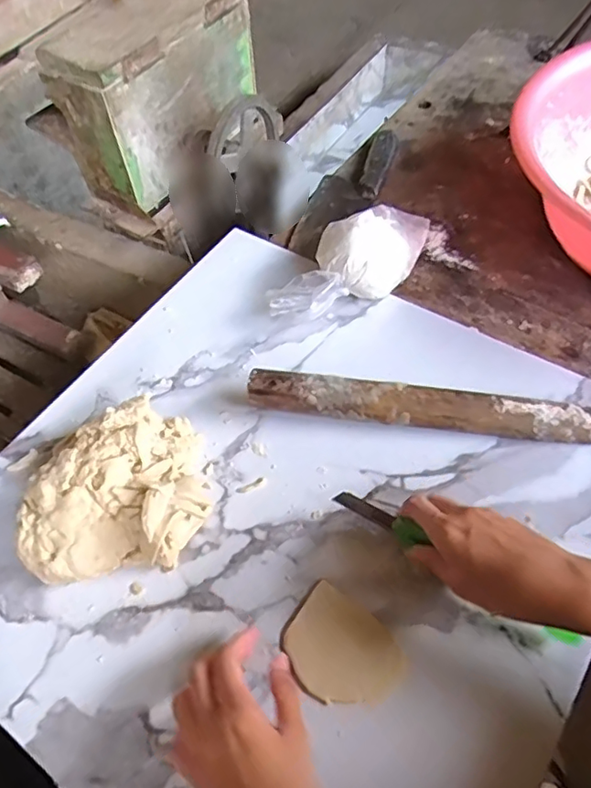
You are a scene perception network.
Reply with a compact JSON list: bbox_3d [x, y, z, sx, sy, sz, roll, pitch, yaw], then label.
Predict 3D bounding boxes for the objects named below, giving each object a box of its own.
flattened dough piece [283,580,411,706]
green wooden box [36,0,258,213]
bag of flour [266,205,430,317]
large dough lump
[{"bbox_3d":[0.034,0.184,0.408,0.083,0.005,0.065,34,64,23],"label":"flattened dough piece"},{"bbox_3d":[-0.227,-0.513,0.949,0.148,0.211,0.340,23,59,18],"label":"green wooden box"},{"bbox_3d":[0.074,-0.147,0.591,0.080,0.072,0.215,33,62,23],"label":"bag of flour"},{"bbox_3d":[-0.145,0.080,0.458,0.149,0.065,0.130,-18,56,-10],"label":"large dough lump"}]

